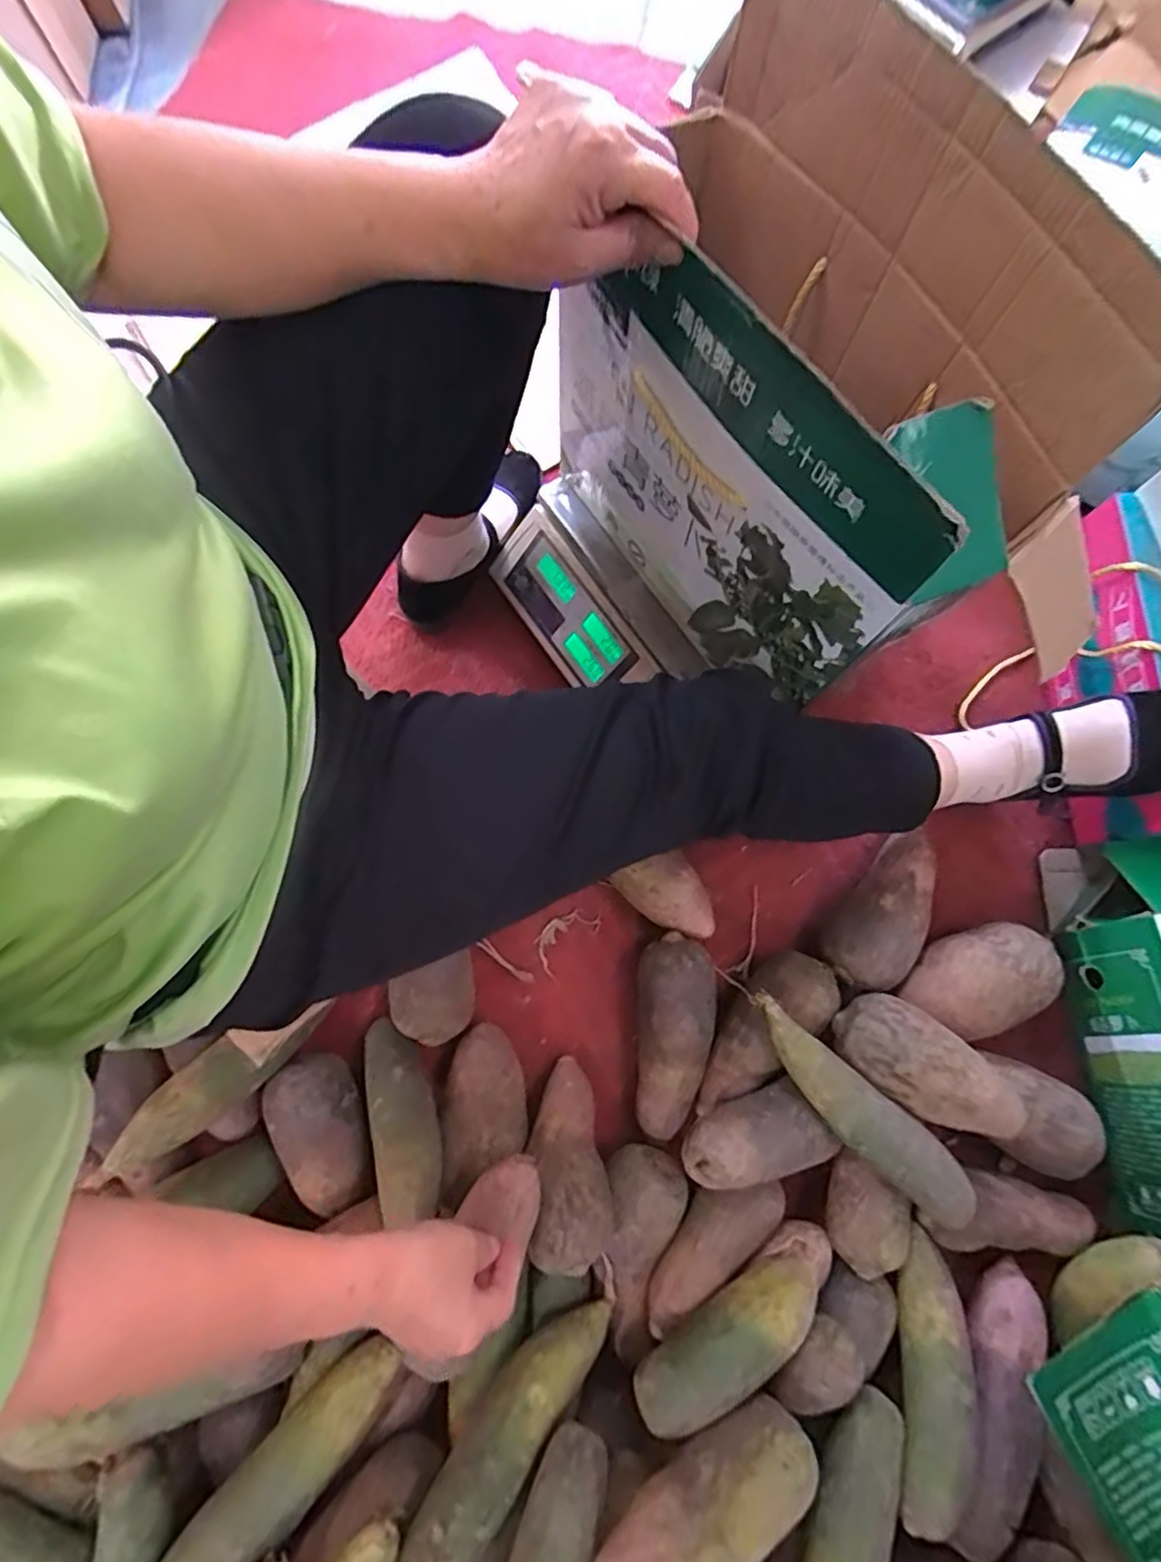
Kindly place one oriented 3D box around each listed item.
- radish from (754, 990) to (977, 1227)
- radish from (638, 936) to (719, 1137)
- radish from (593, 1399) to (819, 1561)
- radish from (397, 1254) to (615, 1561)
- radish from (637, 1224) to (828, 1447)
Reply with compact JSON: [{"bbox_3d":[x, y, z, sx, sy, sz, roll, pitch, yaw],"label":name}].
[{"bbox_3d":[0.238,0.284,0.570,0.230,0.046,0.053,39,80,8],"label":"radish"},{"bbox_3d":[0.091,0.243,0.638,0.077,0.073,0.184,-1,77,0],"label":"radish"},{"bbox_3d":[0.089,0.511,0.463,0.182,0.060,0.058,-13,76,-23],"label":"radish"},{"bbox_3d":[-0.049,0.485,0.513,0.051,0.048,0.228,49,48,10],"label":"radish"},{"bbox_3d":[0.135,0.436,0.530,0.205,0.057,0.056,-23,77,-27],"label":"radish"}]

